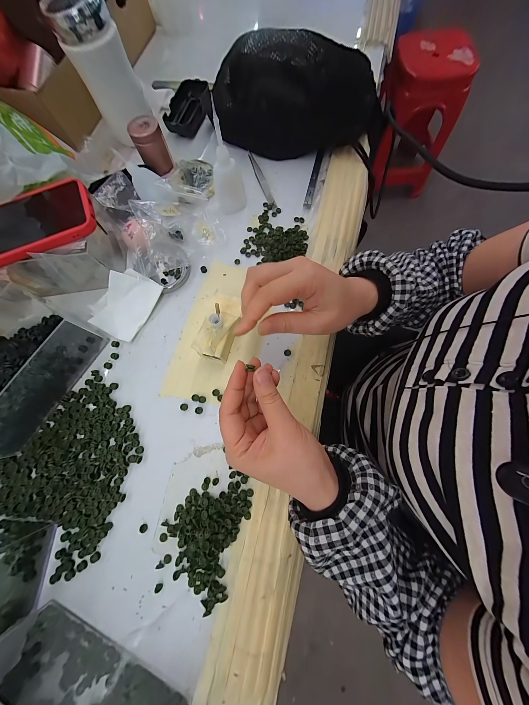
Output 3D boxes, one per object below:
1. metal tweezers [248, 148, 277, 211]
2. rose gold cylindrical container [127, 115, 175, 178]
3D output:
[{"bbox_3d":[-0.006,-0.277,0.361,0.013,0.007,0.125,-20,76,-4],"label":"metal tweezers"},{"bbox_3d":[-0.173,-0.317,0.347,0.043,0.056,0.037,-22,76,-4],"label":"rose gold cylindrical container"}]

